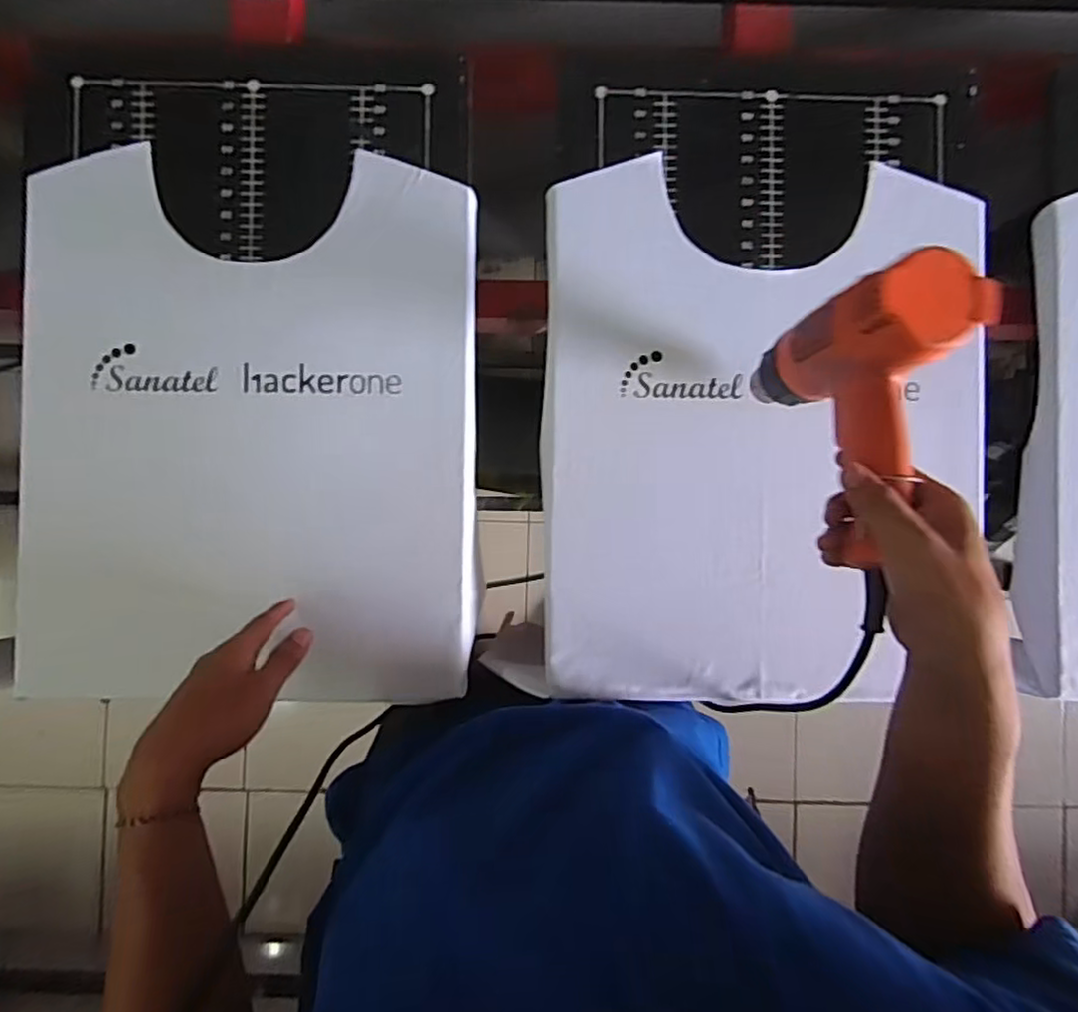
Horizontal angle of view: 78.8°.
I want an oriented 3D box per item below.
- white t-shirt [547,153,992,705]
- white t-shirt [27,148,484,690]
[{"bbox_3d":[0.211,-0.064,0.596,0.396,0.025,0.473,-1,86,0],"label":"white t-shirt"},{"bbox_3d":[-0.261,-0.069,0.591,0.402,0.021,0.472,-1,86,0],"label":"white t-shirt"}]

